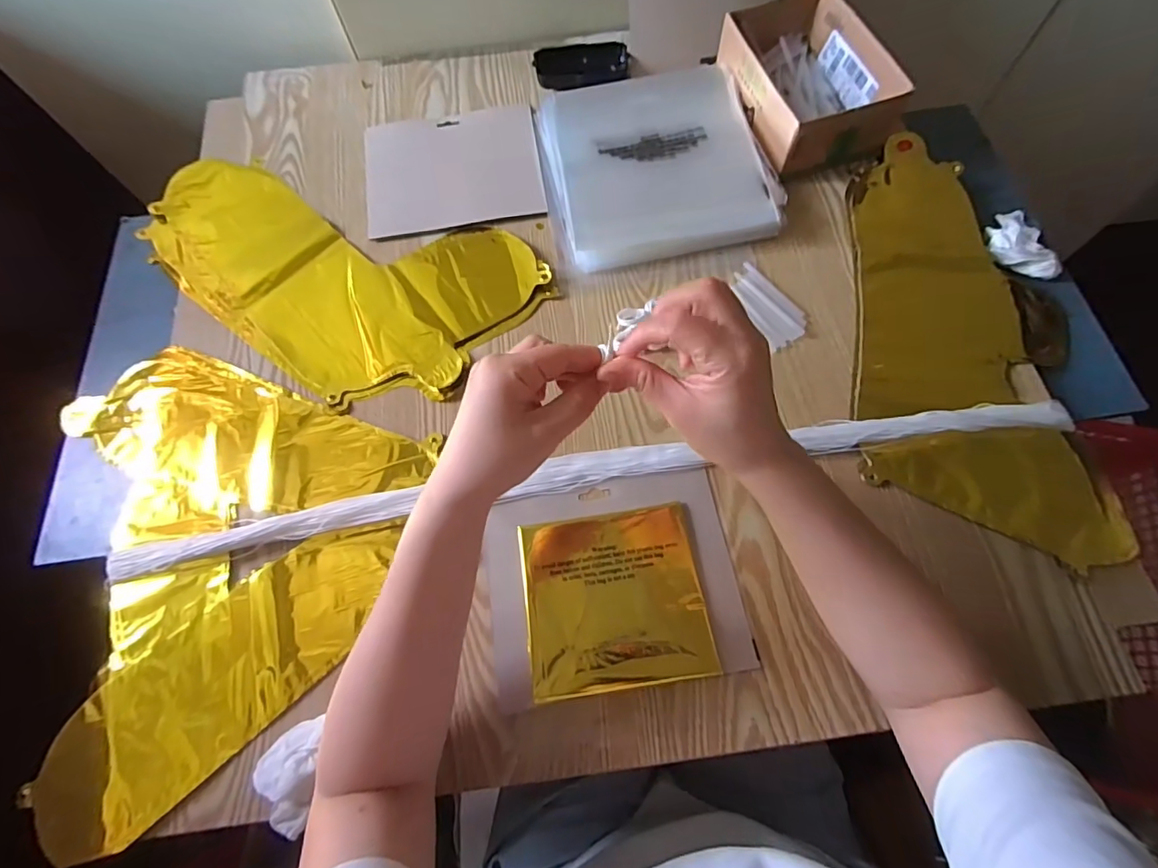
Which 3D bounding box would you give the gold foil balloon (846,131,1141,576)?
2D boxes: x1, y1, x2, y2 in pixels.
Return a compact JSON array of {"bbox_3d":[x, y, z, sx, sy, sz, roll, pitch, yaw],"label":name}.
[{"bbox_3d":[0.355,-0.104,0.485,0.197,0.017,0.410,6,68,5],"label":"gold foil balloon"}]

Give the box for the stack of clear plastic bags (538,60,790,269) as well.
[{"bbox_3d":[0.077,-0.292,0.559,0.217,0.036,0.237,-11,67,-2],"label":"stack of clear plastic bags"}]

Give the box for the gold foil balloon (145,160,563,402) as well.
[{"bbox_3d":[-0.253,-0.184,0.544,0.404,0.010,0.231,35,73,15],"label":"gold foil balloon"}]

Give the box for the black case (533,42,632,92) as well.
[{"bbox_3d":[0.002,-0.435,0.623,0.105,0.022,0.054,-12,67,-3],"label":"black case"}]

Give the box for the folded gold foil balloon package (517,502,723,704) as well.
[{"bbox_3d":[0.027,0.125,0.408,0.135,0.011,0.129,-9,67,-1],"label":"folded gold foil balloon package"}]

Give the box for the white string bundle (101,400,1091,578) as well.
[{"bbox_3d":[0.012,0.034,0.441,0.781,0.016,0.042,-9,67,-1],"label":"white string bundle"}]

